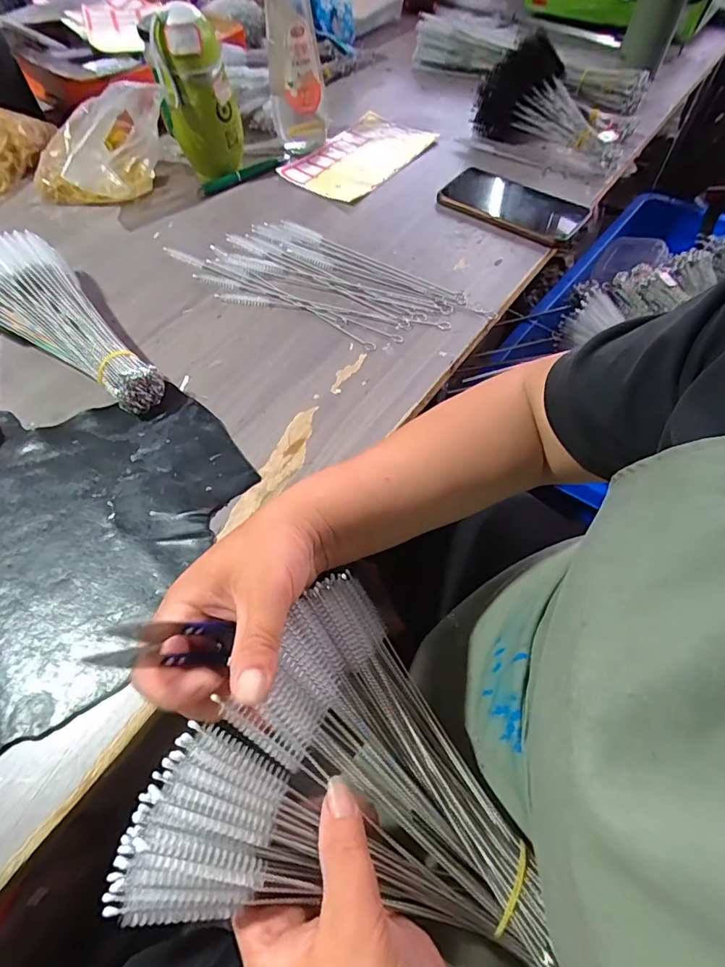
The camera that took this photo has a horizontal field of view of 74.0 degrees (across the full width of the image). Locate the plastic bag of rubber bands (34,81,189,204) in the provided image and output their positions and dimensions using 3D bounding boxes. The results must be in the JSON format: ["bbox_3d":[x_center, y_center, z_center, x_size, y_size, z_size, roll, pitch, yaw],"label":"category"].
[{"bbox_3d":[-0.303,-0.395,0.553,0.168,0.105,0.103,-24,63,-12],"label":"plastic bag of rubber bands"}]

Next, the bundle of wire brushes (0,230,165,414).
[{"bbox_3d":[-0.274,-0.141,0.430,0.230,0.061,0.102,39,68,20],"label":"bundle of wire brushes"}]

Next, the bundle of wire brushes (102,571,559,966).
[{"bbox_3d":[0.018,0.161,0.255,0.195,0.107,0.173,27,64,15],"label":"bundle of wire brushes"}]

